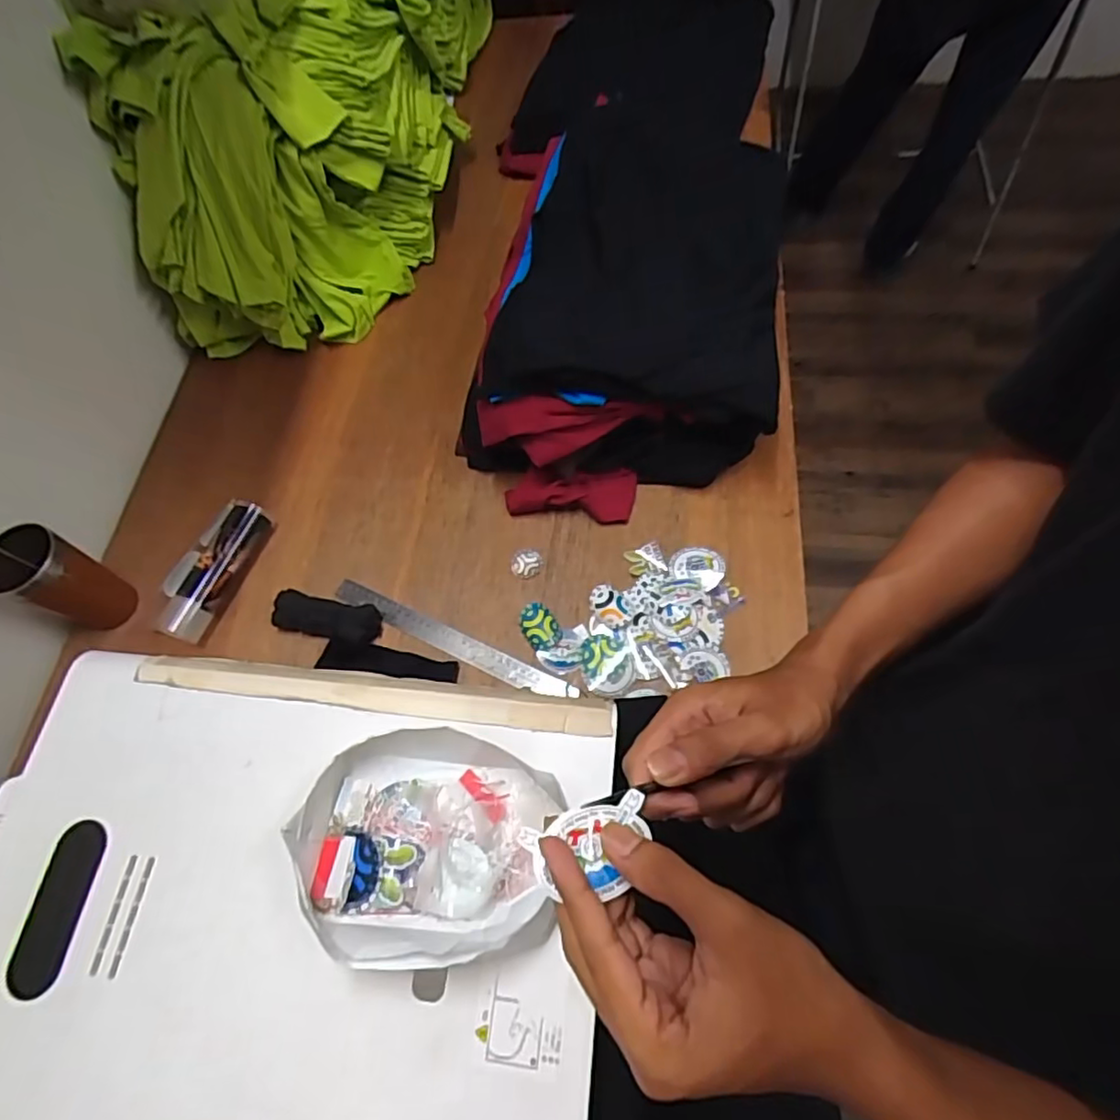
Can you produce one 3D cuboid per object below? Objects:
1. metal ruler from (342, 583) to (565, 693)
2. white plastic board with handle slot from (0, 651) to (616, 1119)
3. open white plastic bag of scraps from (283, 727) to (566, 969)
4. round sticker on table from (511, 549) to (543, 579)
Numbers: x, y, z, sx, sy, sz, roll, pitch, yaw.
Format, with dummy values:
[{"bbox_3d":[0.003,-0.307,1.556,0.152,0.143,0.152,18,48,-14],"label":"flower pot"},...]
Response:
[{"bbox_3d":[-0.134,0.092,0.743,0.302,0.007,0.025,23,65,15],"label":"metal ruler"},{"bbox_3d":[-0.225,0.280,0.481,0.496,0.016,0.397,4,65,5],"label":"white plastic board with handle slot"},{"bbox_3d":[-0.097,0.206,0.476,0.194,0.047,0.161,-4,62,-4],"label":"open white plastic bag of scraps"},{"bbox_3d":[-0.041,0.004,0.774,0.037,0.004,0.039,-3,62,-3],"label":"round sticker on table"}]

